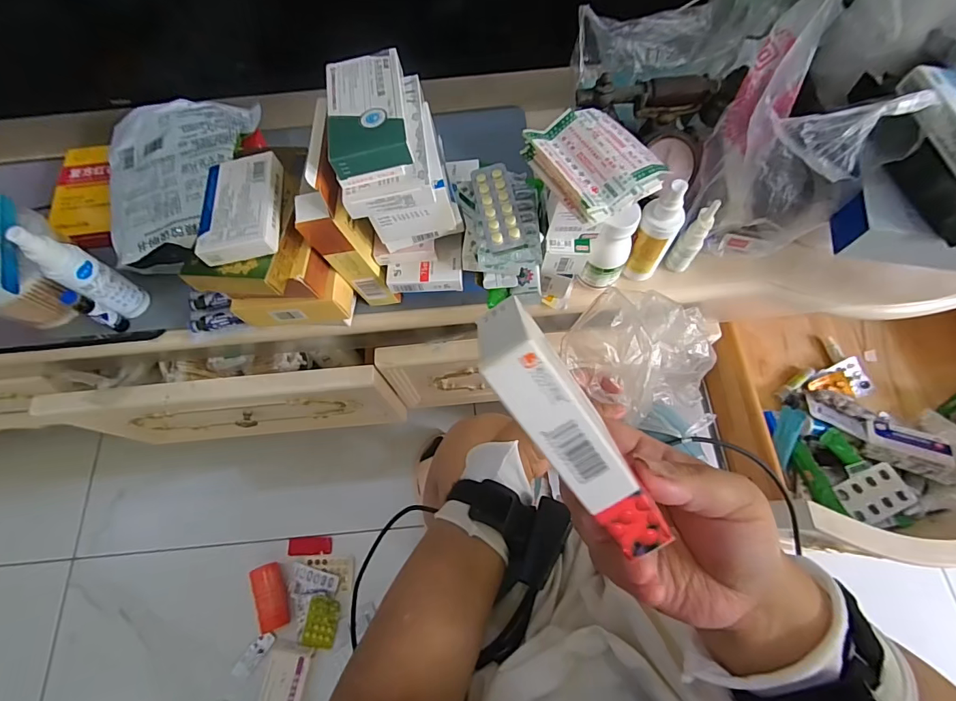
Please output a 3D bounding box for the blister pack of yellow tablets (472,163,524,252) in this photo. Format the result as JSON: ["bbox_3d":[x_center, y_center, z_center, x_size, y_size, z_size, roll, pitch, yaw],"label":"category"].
[{"bbox_3d":[0.018,-0.134,0.409,0.032,0.010,0.093,-9,69,-1],"label":"blister pack of yellow tablets"}]

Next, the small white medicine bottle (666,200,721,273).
[{"bbox_3d":[0.228,-0.118,0.462,0.024,0.102,0.022,34,74,14],"label":"small white medicine bottle"}]

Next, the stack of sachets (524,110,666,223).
[{"bbox_3d":[0.092,-0.148,0.338,0.090,0.021,0.088,-36,72,-11],"label":"stack of sachets"}]

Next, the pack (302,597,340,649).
[{"bbox_3d":[-0.281,0.488,0.790,0.055,0.008,0.075,4,69,4],"label":"pack"}]

